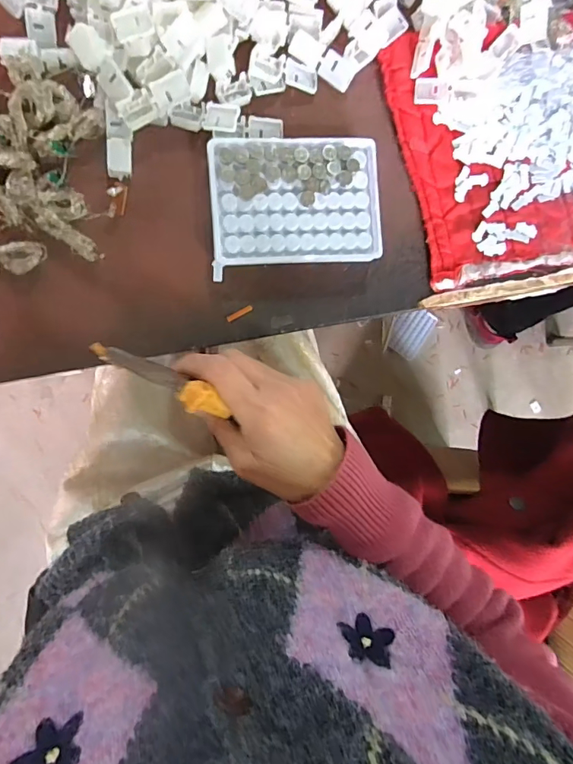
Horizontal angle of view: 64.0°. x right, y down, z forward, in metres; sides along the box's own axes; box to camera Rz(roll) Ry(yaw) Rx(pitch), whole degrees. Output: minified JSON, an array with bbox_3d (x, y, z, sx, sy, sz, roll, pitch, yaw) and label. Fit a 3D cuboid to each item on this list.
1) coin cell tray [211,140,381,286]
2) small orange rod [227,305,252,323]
[{"bbox_3d":[0.006,-0.141,0.364,0.130,0.024,0.095,-6,91,-7],"label":"coin cell tray"},{"bbox_3d":[-0.038,-0.056,0.370,0.022,0.004,0.005,-28,94,-6],"label":"small orange rod"}]

